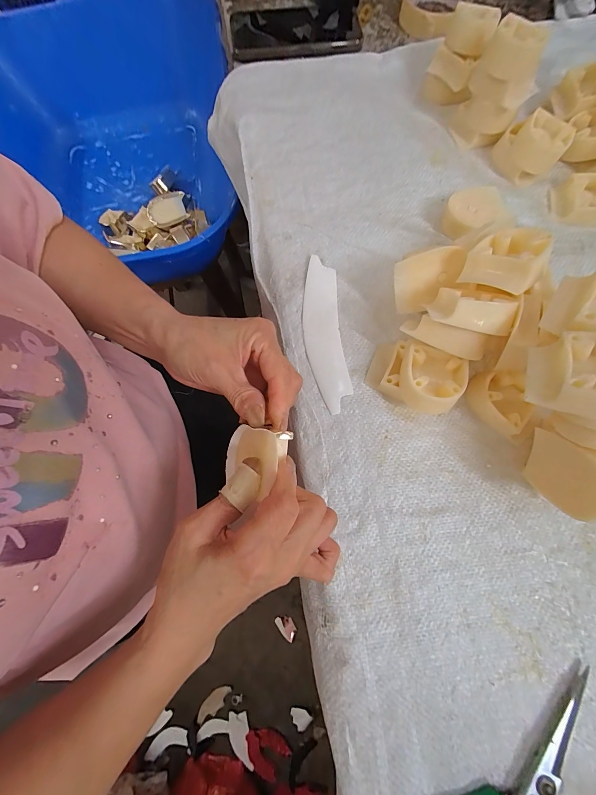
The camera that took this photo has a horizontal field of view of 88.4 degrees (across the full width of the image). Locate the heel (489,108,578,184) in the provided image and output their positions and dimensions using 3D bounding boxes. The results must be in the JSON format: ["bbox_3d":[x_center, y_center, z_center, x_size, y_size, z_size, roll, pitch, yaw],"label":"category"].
[{"bbox_3d":[0.243,-0.263,0.319,0.062,0.034,0.048,34,78,10],"label":"heel"}]

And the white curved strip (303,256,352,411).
[{"bbox_3d":[0.024,-0.062,0.290,0.036,0.006,0.152,-6,75,0],"label":"white curved strip"}]

